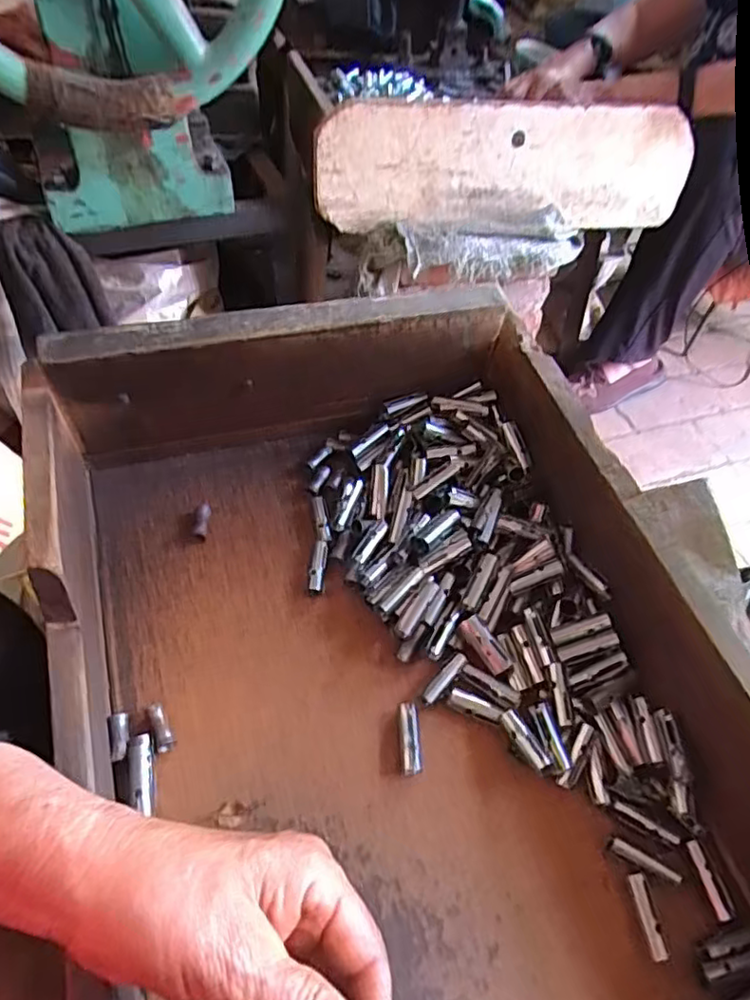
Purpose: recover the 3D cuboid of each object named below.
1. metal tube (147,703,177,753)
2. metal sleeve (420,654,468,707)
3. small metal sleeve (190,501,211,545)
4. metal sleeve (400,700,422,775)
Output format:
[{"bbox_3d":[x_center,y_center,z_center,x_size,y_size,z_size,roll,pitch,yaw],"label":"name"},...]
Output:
[{"bbox_3d":[-0.119,0.126,0.347,0.009,0.009,0.027,-20,55,-21],"label":"metal tube"},{"bbox_3d":[0.042,0.107,0.376,0.008,0.006,0.039,37,56,23],"label":"metal sleeve"},{"bbox_3d":[-0.118,0.014,0.423,0.011,0.009,0.028,5,63,-2],"label":"small metal sleeve"},{"bbox_3d":[0.020,0.136,0.358,0.011,0.010,0.037,1,50,-5],"label":"metal sleeve"}]

